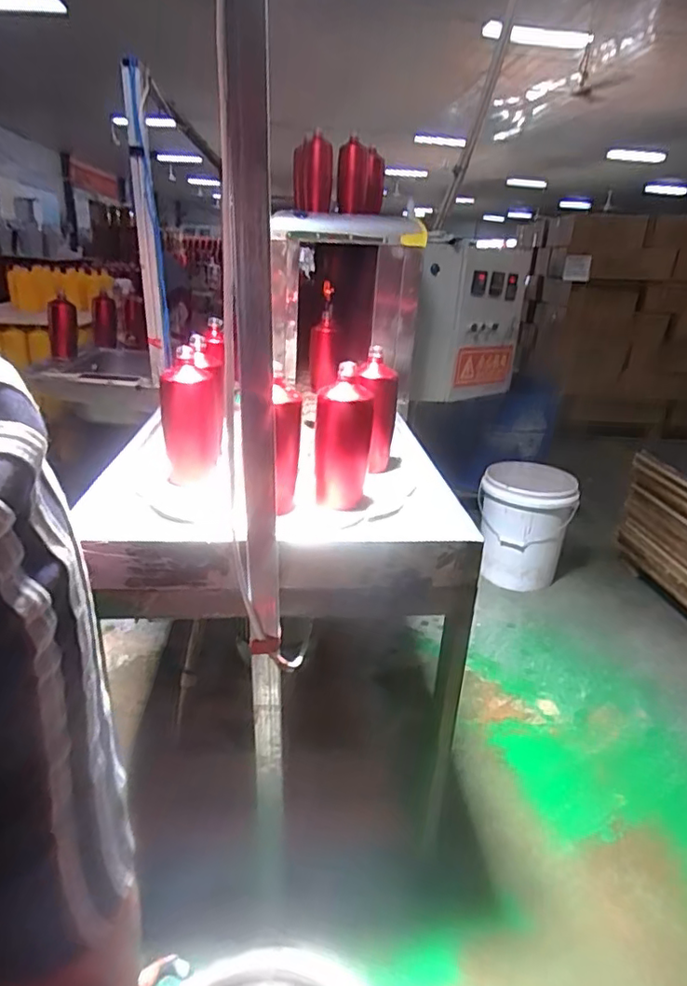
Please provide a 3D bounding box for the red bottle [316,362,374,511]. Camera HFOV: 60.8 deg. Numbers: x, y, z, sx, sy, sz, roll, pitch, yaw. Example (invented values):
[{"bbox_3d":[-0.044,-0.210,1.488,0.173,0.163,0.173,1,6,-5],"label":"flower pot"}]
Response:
[{"bbox_3d":[0.000,-0.086,0.886,0.079,0.212,0.088,2,24,-4],"label":"red bottle"}]

